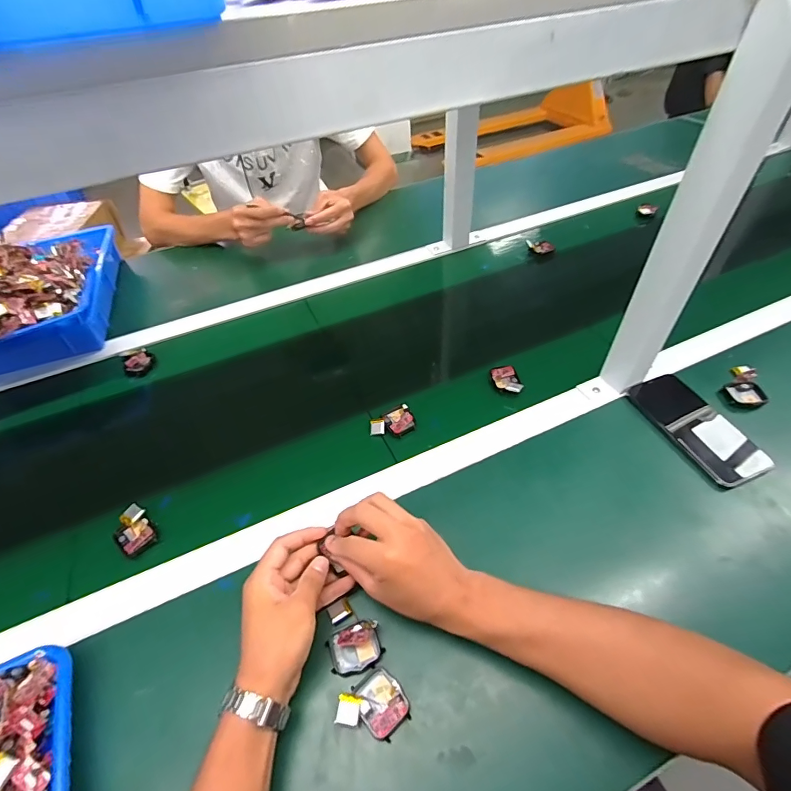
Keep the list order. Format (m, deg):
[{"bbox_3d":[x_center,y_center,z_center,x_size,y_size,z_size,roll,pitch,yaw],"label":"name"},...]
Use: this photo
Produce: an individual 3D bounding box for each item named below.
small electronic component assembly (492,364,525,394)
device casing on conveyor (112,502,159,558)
[{"bbox_3d":[0.159,-0.023,0.609,0.035,0.019,0.060,-9,48,-4],"label":"small electronic component assembly"},{"bbox_3d":[-0.297,0.153,0.486,0.037,0.022,0.049,-36,55,-25],"label":"device casing on conveyor"}]

